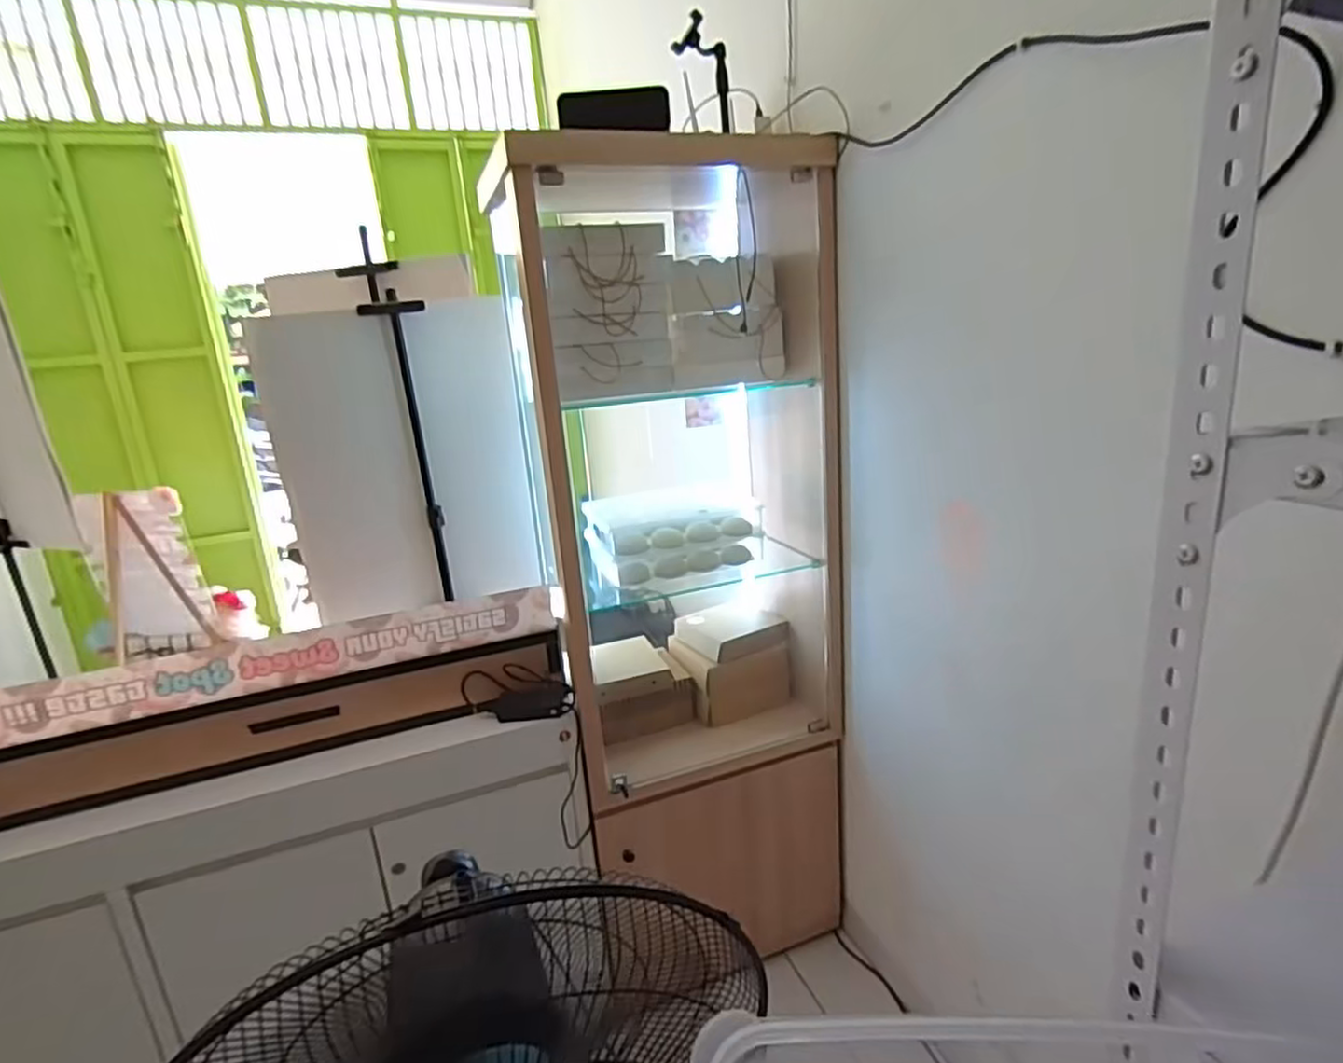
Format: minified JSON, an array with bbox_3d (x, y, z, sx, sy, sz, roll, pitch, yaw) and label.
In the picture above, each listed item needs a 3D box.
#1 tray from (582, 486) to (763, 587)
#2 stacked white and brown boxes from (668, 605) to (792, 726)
[{"bbox_3d":[-0.010,0.000,1.633,0.354,0.134,0.301,-11,17,-20],"label":"tray"},{"bbox_3d":[0.145,0.316,1.720,0.240,0.194,0.232,-11,17,-21],"label":"stacked white and brown boxes"}]

